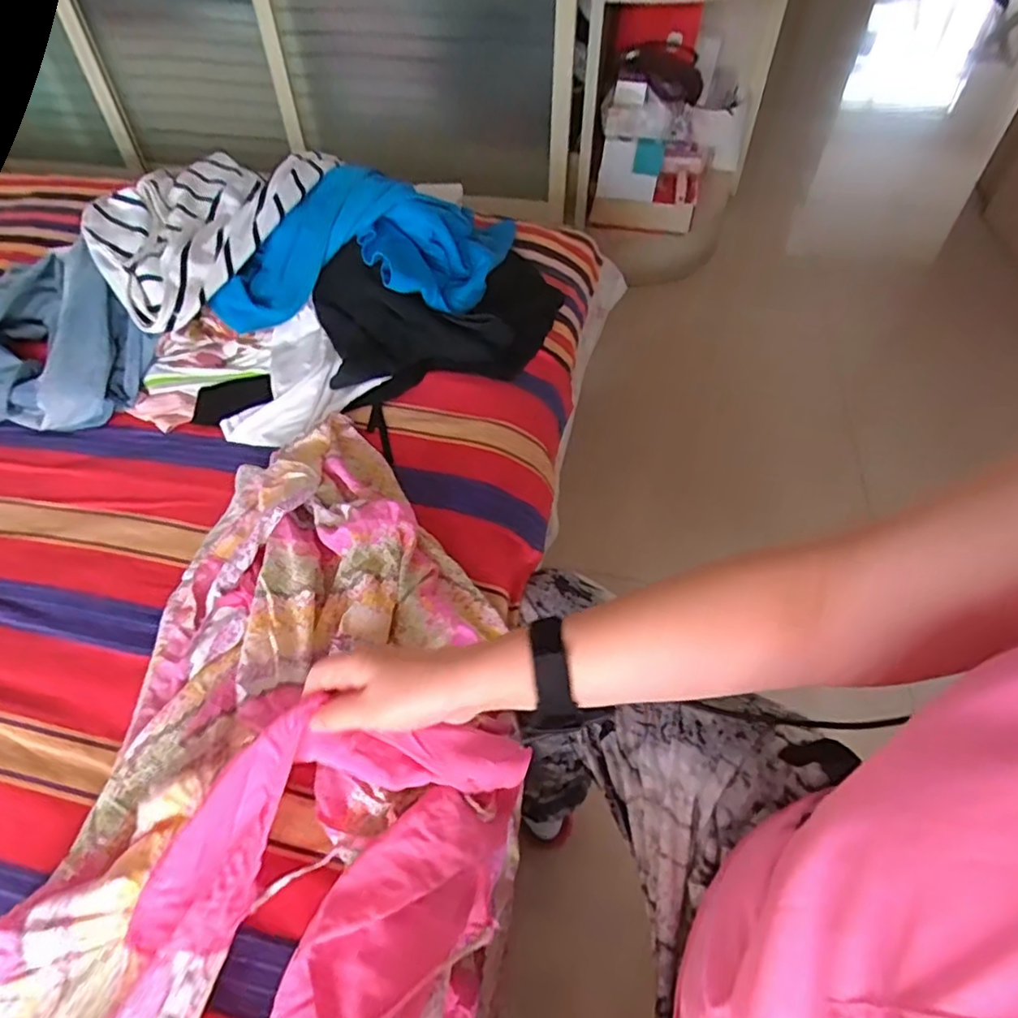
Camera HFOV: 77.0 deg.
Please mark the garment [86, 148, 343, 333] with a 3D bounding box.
[{"bbox_3d":[-0.401,-0.394,0.856,0.241,0.073,0.374,25,55,18],"label":"garment"}]

